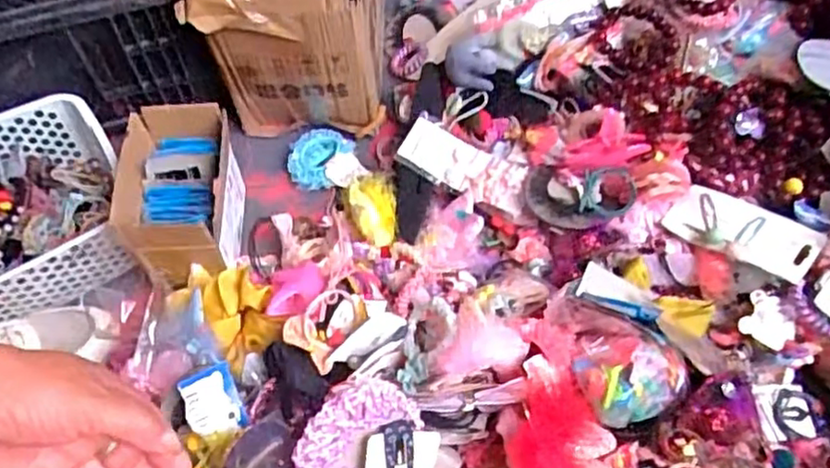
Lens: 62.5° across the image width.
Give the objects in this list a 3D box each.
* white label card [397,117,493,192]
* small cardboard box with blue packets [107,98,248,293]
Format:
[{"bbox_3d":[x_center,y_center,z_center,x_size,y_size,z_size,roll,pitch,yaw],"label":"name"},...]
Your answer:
[{"bbox_3d":[0.029,-0.082,0.724,0.086,0.012,0.058,31,69,2],"label":"white label card"},{"bbox_3d":[-0.224,-0.037,0.663,0.096,0.088,0.153,-5,57,-2],"label":"small cardboard box with blue packets"}]

